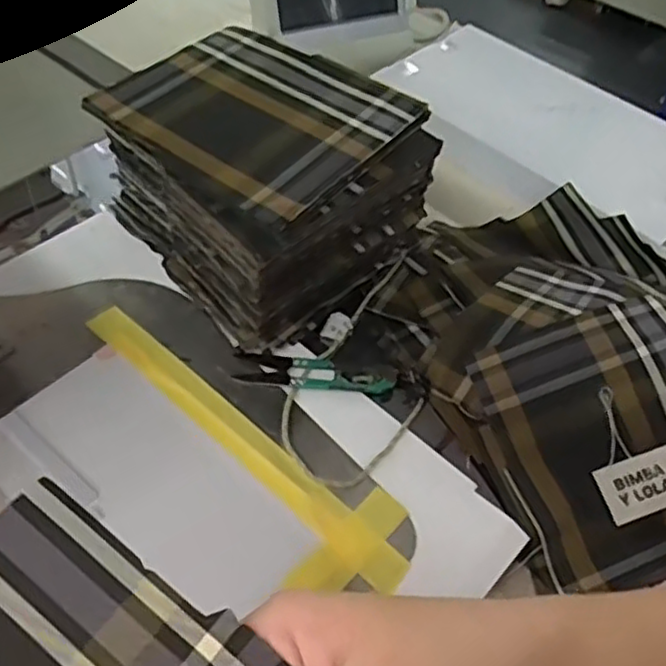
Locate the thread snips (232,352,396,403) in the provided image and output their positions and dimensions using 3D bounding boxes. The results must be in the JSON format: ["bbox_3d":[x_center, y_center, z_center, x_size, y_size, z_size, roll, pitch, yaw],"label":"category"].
[{"bbox_3d":[-0.012,0.027,0.461,0.103,0.005,0.023,8,52,2],"label":"thread snips"}]

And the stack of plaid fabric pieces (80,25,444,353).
[{"bbox_3d":[-0.049,-0.106,0.494,0.160,0.118,0.178,-35,62,-27],"label":"stack of plaid fabric pieces"}]

